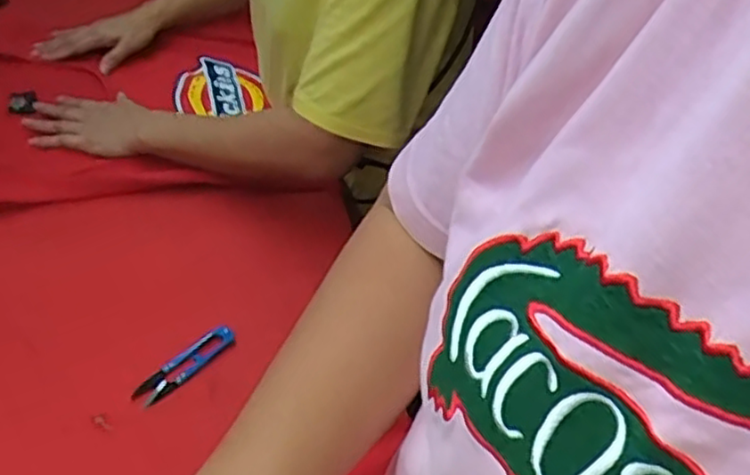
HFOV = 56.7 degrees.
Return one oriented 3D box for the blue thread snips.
[{"bbox_3d":[-0.165,0.111,0.607,0.022,0.010,0.097,46,59,11],"label":"blue thread snips"}]

